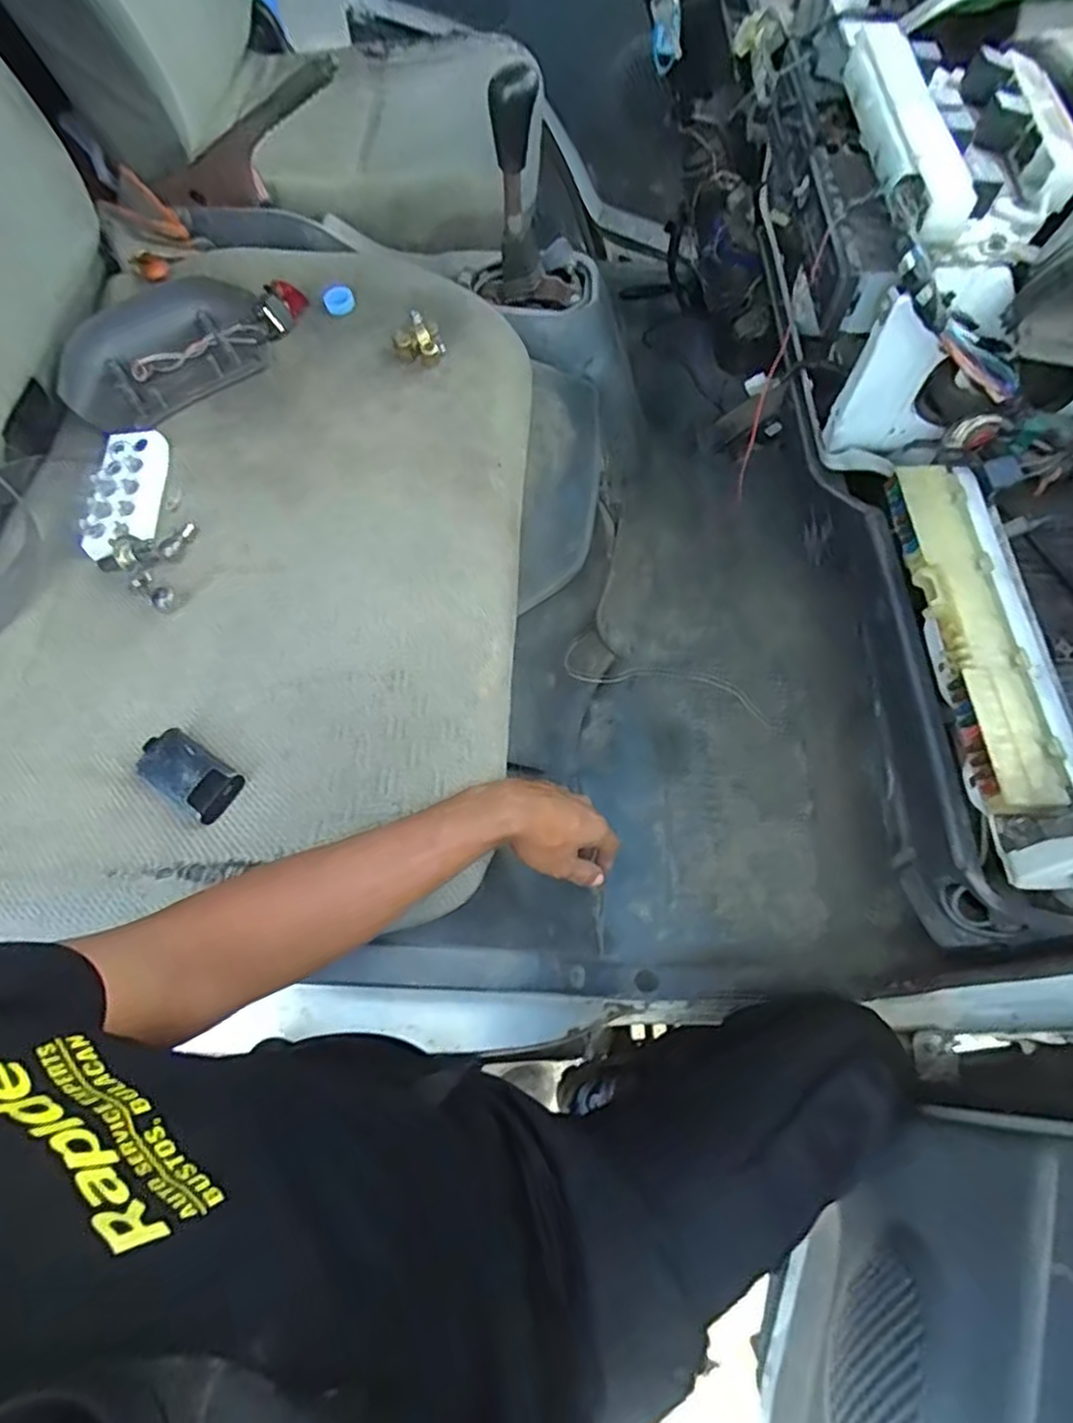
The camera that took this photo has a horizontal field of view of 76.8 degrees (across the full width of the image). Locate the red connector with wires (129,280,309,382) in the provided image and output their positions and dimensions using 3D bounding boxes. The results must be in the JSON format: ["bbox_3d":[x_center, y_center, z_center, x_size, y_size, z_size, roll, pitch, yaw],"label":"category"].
[{"bbox_3d":[-0.355,-0.423,0.768,0.204,0.047,0.027,-35,68,-15],"label":"red connector with wires"}]

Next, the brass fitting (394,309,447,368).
[{"bbox_3d":[-0.128,-0.404,0.734,0.051,0.041,0.032,-12,64,-5],"label":"brass fitting"}]

